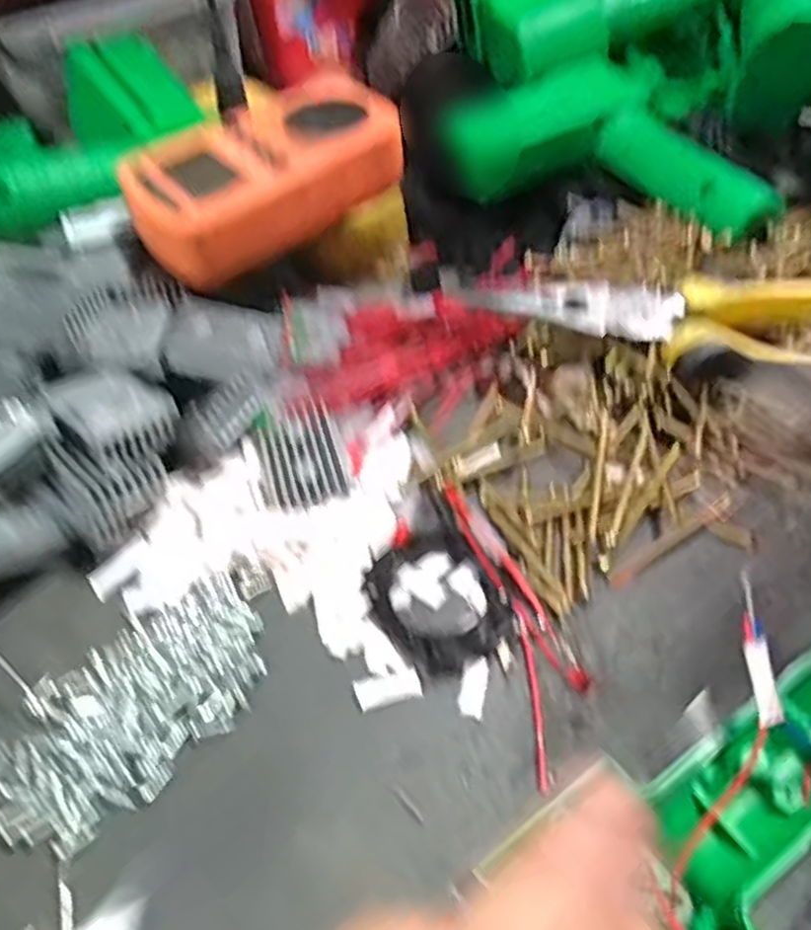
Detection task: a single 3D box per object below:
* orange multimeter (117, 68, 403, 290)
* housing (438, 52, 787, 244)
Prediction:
[{"bbox_3d":[-0.065,-0.136,0.354,0.073,0.034,0.129,36,62,26],"label":"orange multimeter"},{"bbox_3d":[0.105,-0.167,0.392,0.179,0.034,0.099,26,58,21],"label":"housing"}]

